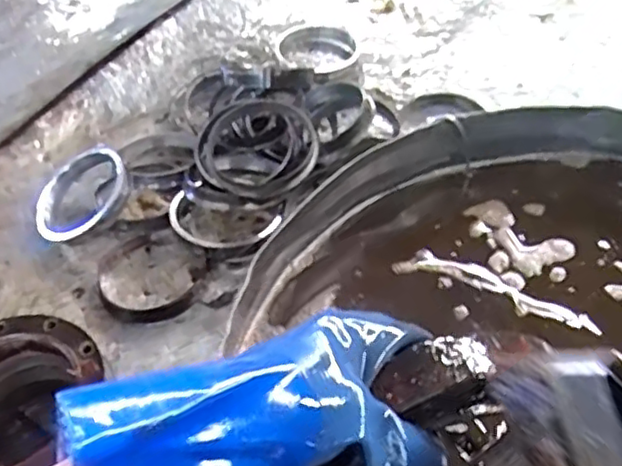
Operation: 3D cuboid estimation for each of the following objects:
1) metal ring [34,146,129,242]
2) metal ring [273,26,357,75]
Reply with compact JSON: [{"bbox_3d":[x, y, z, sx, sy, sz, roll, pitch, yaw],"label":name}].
[{"bbox_3d":[-0.378,-0.055,1.064,0.176,0.024,0.177,-13,57,20],"label":"metal ring"},{"bbox_3d":[0.008,-0.380,1.353,0.165,0.029,0.165,-2,51,2],"label":"metal ring"}]

